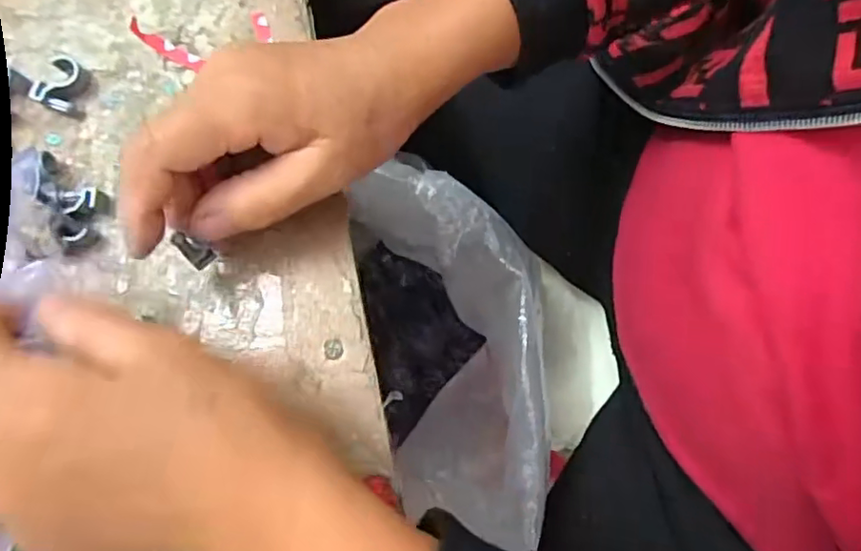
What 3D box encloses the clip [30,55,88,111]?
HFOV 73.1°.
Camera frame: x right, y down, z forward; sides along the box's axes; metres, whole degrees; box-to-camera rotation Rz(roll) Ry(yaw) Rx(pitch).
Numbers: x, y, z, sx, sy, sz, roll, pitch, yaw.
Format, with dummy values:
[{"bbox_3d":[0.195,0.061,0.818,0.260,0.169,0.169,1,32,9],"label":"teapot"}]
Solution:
[{"bbox_3d":[-0.174,-0.091,0.273,0.014,0.013,0.025,14,79,3],"label":"clip"}]

